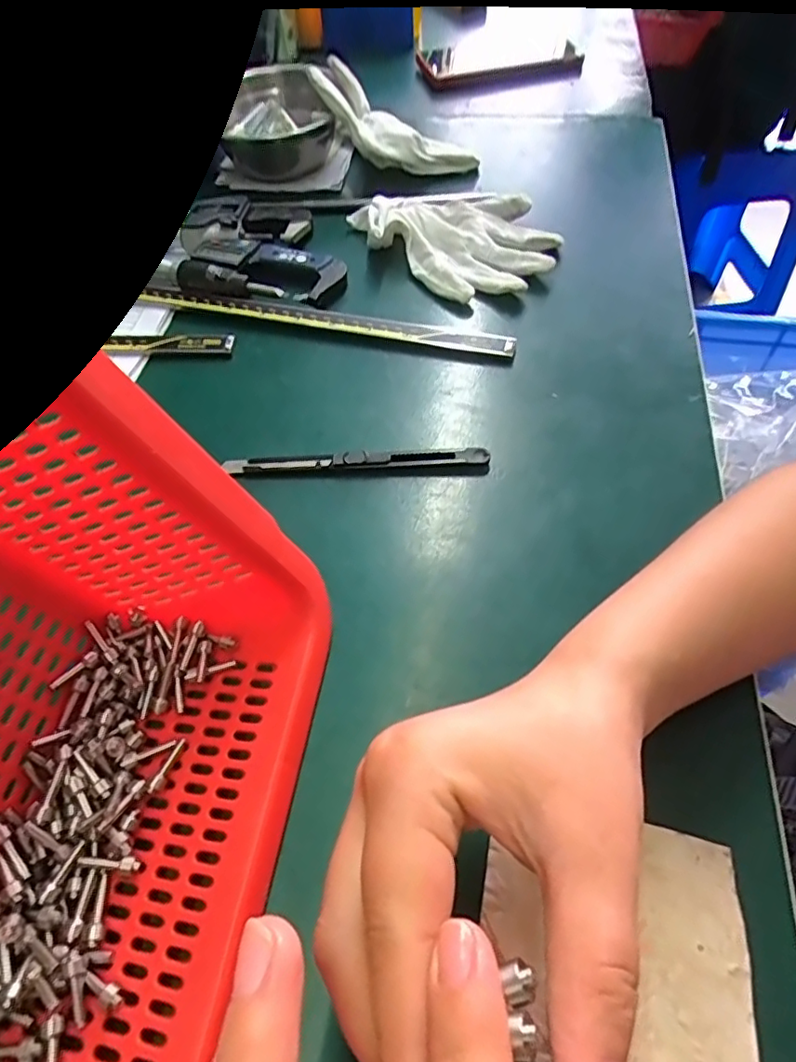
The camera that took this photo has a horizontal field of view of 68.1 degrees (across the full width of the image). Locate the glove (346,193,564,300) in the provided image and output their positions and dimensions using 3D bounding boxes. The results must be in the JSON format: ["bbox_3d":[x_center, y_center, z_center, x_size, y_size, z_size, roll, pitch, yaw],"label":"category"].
[{"bbox_3d":[0.040,-0.217,0.431,0.148,0.033,0.097,34,64,22],"label":"glove"}]

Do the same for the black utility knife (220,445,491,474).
[{"bbox_3d":[-0.024,-0.040,0.329,0.146,0.006,0.013,-2,56,1],"label":"black utility knife"}]

